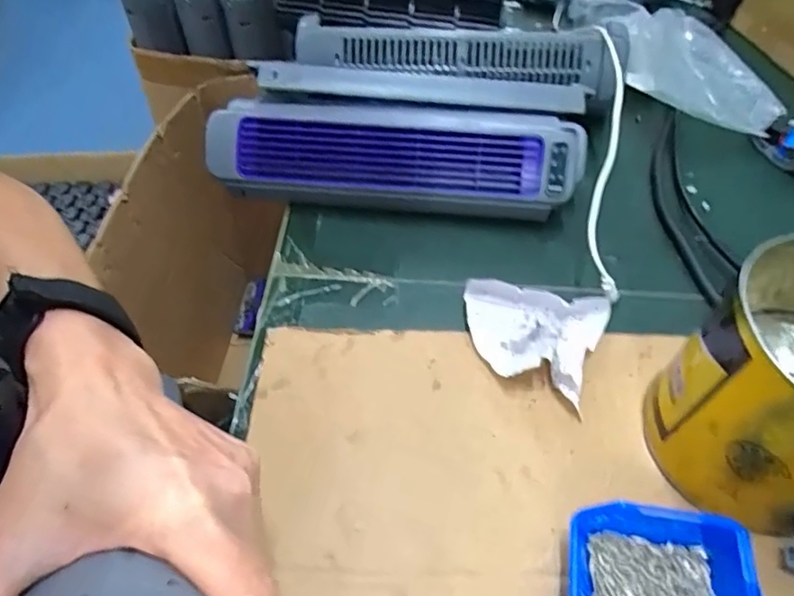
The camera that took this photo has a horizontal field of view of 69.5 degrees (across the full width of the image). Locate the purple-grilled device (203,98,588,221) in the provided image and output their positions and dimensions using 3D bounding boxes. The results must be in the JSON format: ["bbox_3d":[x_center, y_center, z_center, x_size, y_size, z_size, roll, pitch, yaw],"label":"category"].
[{"bbox_3d":[-0.004,-0.117,0.488,0.298,0.060,0.081,4,96,4],"label":"purple-grilled device"}]

